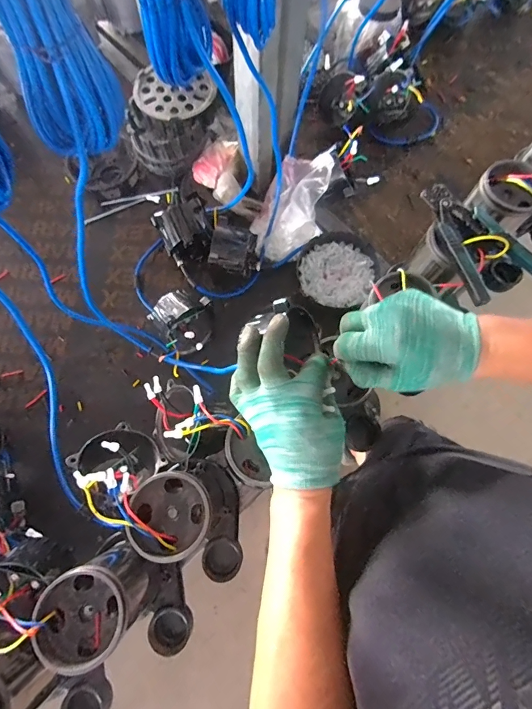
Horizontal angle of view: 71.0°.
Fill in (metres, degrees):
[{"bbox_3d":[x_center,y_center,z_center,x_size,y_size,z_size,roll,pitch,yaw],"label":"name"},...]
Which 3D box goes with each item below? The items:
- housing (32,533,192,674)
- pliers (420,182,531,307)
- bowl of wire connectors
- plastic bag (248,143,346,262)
[{"bbox_3d":[-0.163,0.306,0.451,0.157,0.171,0.093,34,75,8],"label":"housing"},{"bbox_3d":[0.281,-0.162,0.495,0.097,0.024,0.182,-19,75,-7],"label":"pliers"},{"bbox_3d":[0.126,-0.148,0.681,0.138,0.049,0.136,0,73,-1],"label":"bowl of wire connectors"},{"bbox_3d":[0.052,-0.270,0.679,0.184,0.120,0.105,-41,79,-12],"label":"plastic bag"}]

